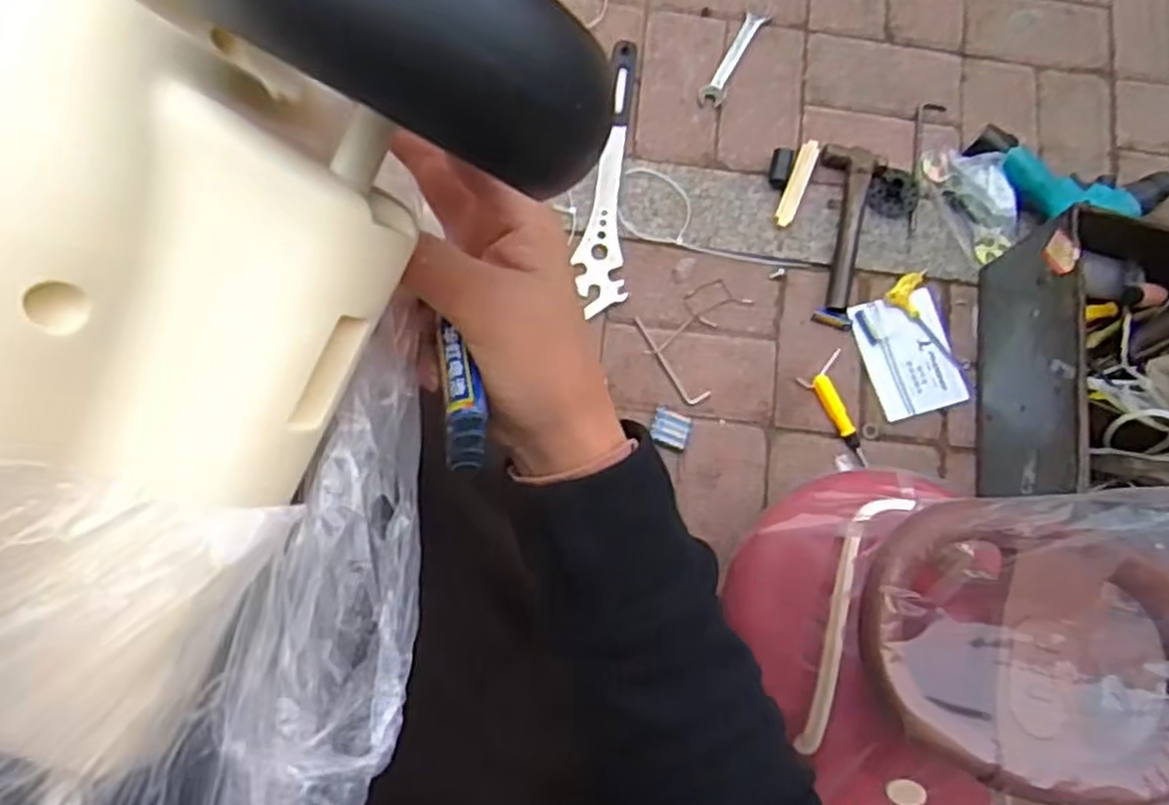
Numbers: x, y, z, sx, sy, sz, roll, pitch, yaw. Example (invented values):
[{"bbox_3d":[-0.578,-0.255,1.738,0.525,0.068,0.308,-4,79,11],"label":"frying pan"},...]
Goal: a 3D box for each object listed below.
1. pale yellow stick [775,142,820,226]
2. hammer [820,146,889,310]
[{"bbox_3d":[0.250,-0.256,0.925,0.022,0.010,0.105,20,83,3],"label":"pale yellow stick"},{"bbox_3d":[0.307,-0.202,0.911,0.073,0.022,0.188,6,80,-2],"label":"hammer"}]

